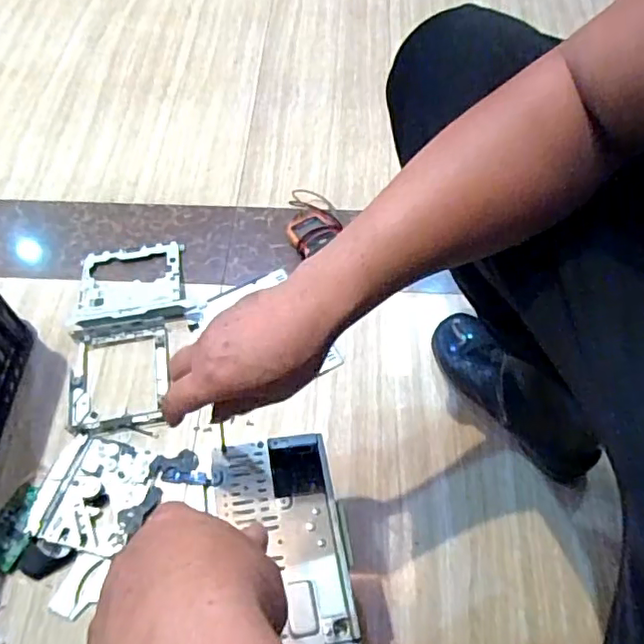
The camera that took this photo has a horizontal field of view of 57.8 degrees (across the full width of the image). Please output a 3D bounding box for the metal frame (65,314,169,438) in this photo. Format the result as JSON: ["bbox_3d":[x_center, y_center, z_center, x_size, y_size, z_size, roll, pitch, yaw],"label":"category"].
[{"bbox_3d":[-0.267,0.073,0.762,0.130,0.027,0.162,-8,58,-5],"label":"metal frame"}]

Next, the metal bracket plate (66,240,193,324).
[{"bbox_3d":[-0.270,-0.059,0.828,0.145,0.024,0.129,-9,58,-6],"label":"metal bracket plate"}]

